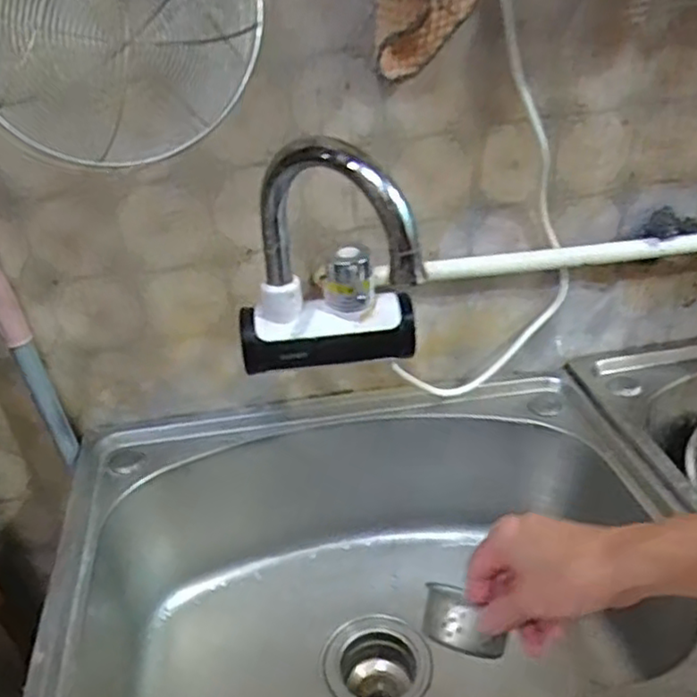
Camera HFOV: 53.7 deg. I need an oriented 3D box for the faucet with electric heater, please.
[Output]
[{"bbox_3d":[-0.019,-0.062,0.538,0.159,0.192,0.093,1,34,11],"label":"faucet with electric heater"}]

